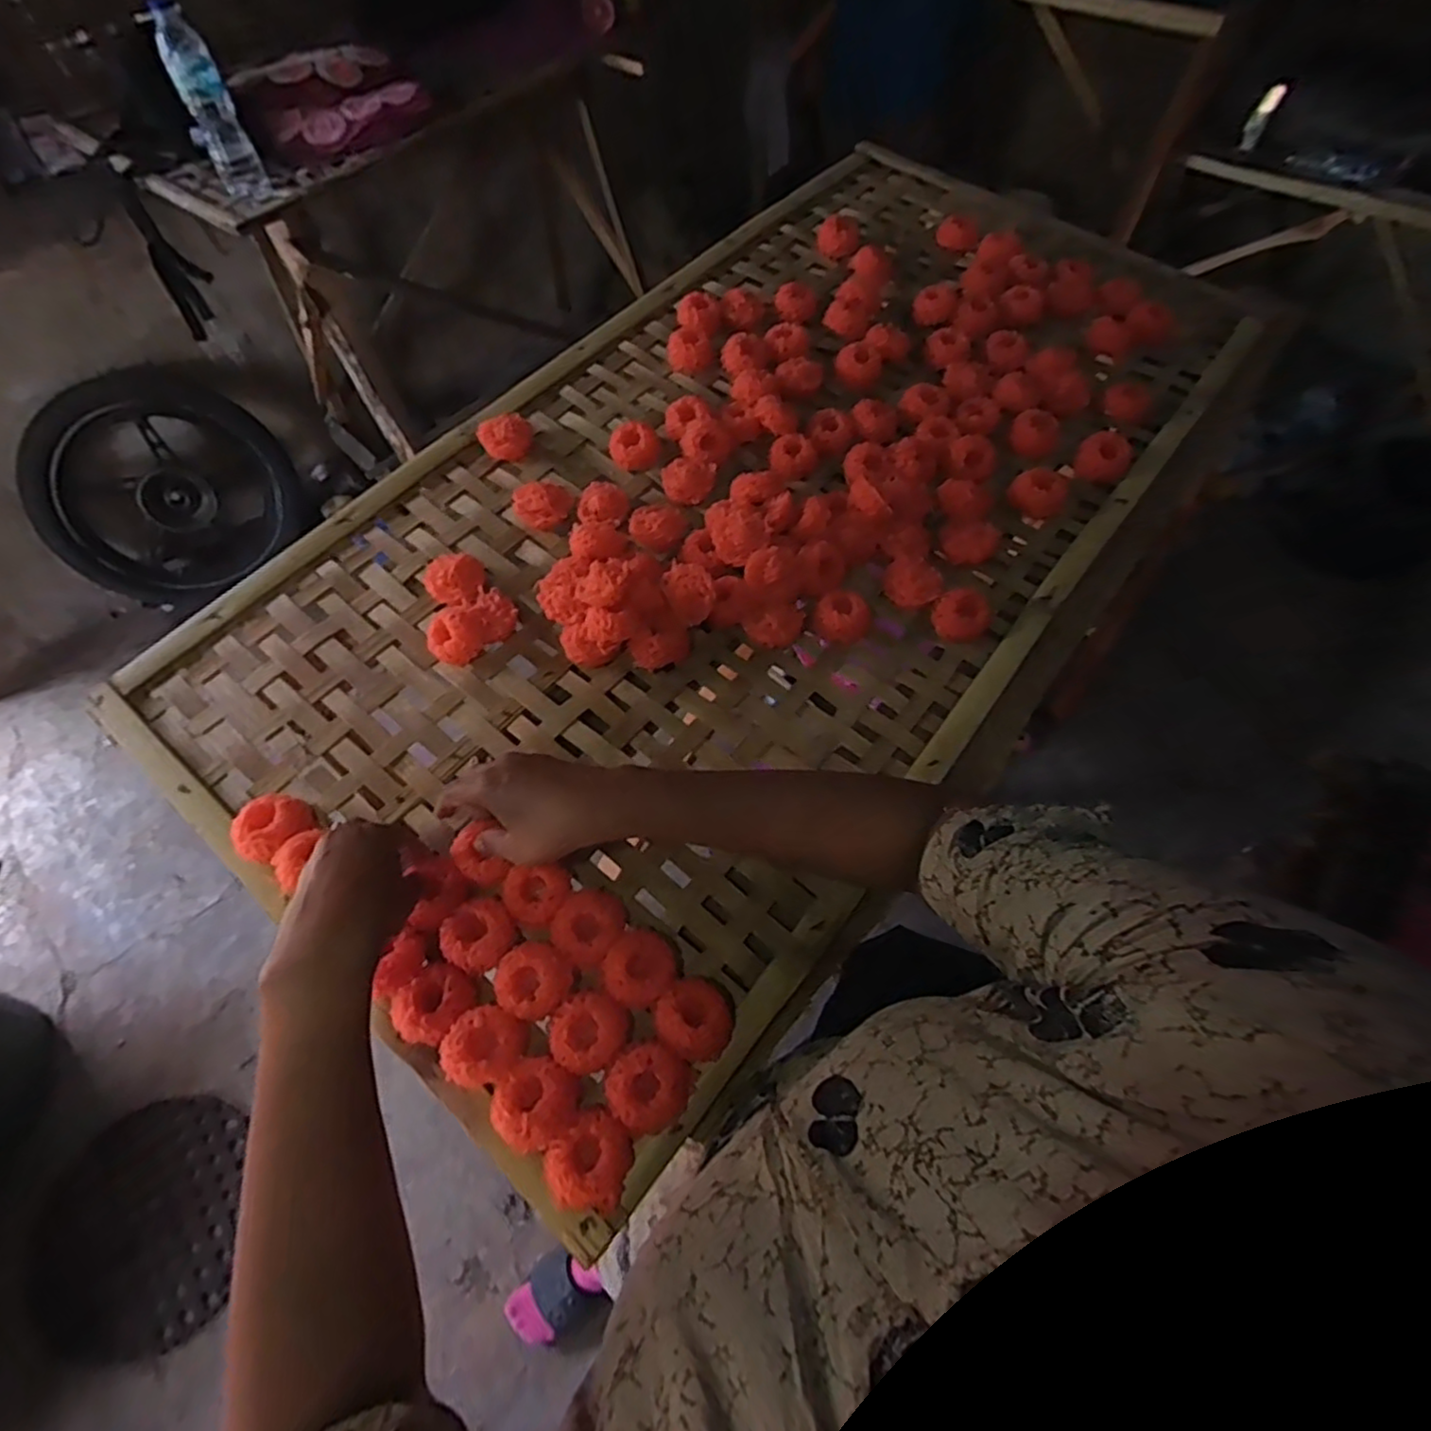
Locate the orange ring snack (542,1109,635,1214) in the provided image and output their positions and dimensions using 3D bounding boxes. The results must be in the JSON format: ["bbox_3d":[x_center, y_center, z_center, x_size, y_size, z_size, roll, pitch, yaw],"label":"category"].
[{"bbox_3d":[-0.078,0.275,0.424,0.049,0.021,0.052,-1,61,2],"label":"orange ring snack"}]

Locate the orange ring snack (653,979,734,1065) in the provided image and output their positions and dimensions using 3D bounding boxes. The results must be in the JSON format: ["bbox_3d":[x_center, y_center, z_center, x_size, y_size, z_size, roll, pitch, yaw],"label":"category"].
[{"bbox_3d":[-0.013,0.203,0.457,0.050,0.021,0.045,35,67,19],"label":"orange ring snack"}]

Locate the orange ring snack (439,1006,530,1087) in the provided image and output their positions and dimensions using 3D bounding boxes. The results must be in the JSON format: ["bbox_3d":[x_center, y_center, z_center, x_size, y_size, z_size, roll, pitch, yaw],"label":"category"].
[{"bbox_3d":[-0.153,0.217,0.448,0.051,0.019,0.045,-4,61,0],"label":"orange ring snack"}]

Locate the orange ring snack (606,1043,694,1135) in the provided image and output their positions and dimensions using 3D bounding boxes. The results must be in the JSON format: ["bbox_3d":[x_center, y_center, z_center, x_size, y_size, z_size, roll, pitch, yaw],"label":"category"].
[{"bbox_3d":[-0.042,0.238,0.439,0.051,0.022,0.051,-1,61,2],"label":"orange ring snack"}]

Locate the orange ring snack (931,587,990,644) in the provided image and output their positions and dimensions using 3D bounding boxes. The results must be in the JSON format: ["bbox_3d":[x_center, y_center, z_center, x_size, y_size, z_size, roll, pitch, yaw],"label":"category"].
[{"bbox_3d":[0.222,-0.091,0.613,0.049,0.027,0.039,27,65,16],"label":"orange ring snack"}]

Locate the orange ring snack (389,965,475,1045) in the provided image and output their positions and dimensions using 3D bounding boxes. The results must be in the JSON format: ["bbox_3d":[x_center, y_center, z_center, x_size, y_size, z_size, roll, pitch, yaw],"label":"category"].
[{"bbox_3d":[-0.191,0.196,0.461,0.042,0.014,0.052,36,68,20],"label":"orange ring snack"}]

